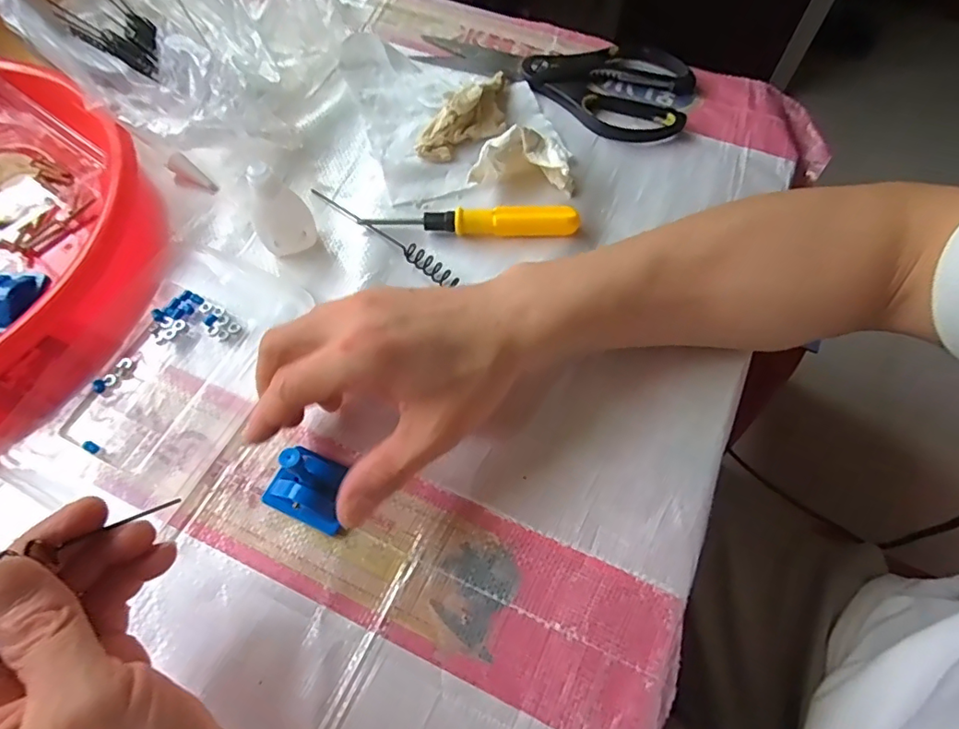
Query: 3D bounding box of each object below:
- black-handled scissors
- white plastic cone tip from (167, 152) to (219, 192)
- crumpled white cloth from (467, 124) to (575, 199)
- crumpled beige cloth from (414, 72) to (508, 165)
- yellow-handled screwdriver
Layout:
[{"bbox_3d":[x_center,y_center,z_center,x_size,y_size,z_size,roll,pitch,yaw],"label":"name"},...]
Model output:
[{"bbox_3d":[0.066,-0.243,0.434,0.215,0.011,0.110,27,65,13],"label":"black-handled scissors"},{"bbox_3d":[-0.203,-0.136,0.381,0.039,0.010,0.012,34,66,-3],"label":"white plastic cone tip"},{"bbox_3d":[0.031,-0.140,0.369,0.070,0.037,0.037,8,63,3],"label":"crumpled white cloth"},{"bbox_3d":[-0.003,-0.182,0.392,0.037,0.027,0.099,38,68,17],"label":"crumpled beige cloth"},{"bbox_3d":[-0.005,-0.097,0.358,0.139,0.020,0.016,5,63,2],"label":"yellow-handled screwdriver"}]

